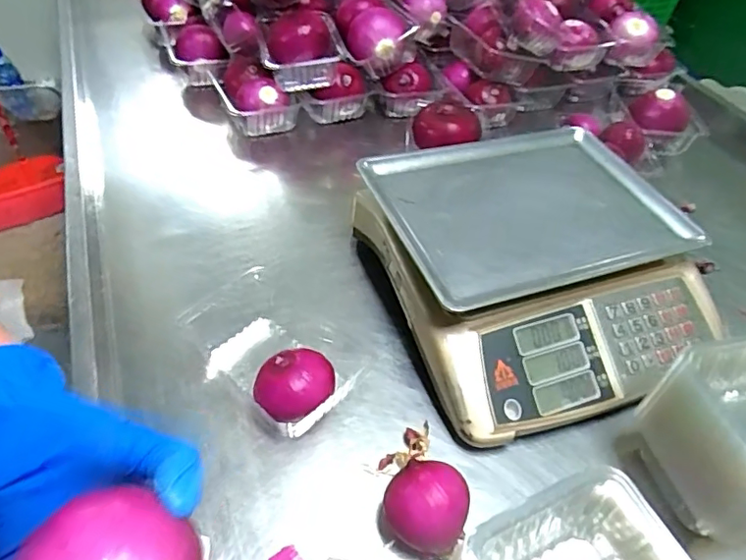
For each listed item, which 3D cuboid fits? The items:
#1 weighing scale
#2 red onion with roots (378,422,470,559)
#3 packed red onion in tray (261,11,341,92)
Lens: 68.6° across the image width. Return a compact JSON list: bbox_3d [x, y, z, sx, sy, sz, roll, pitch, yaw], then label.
[{"bbox_3d":[0.183,-0.020,0.620,0.343,0.109,0.333,-15,51,-19],"label":"weighing scale"},{"bbox_3d":[0.041,0.171,0.465,0.062,0.059,0.115,1,47,-5],"label":"red onion with roots"},{"bbox_3d":[-0.107,-0.336,0.812,0.111,0.073,0.116,-2,48,-8],"label":"packed red onion in tray"}]

